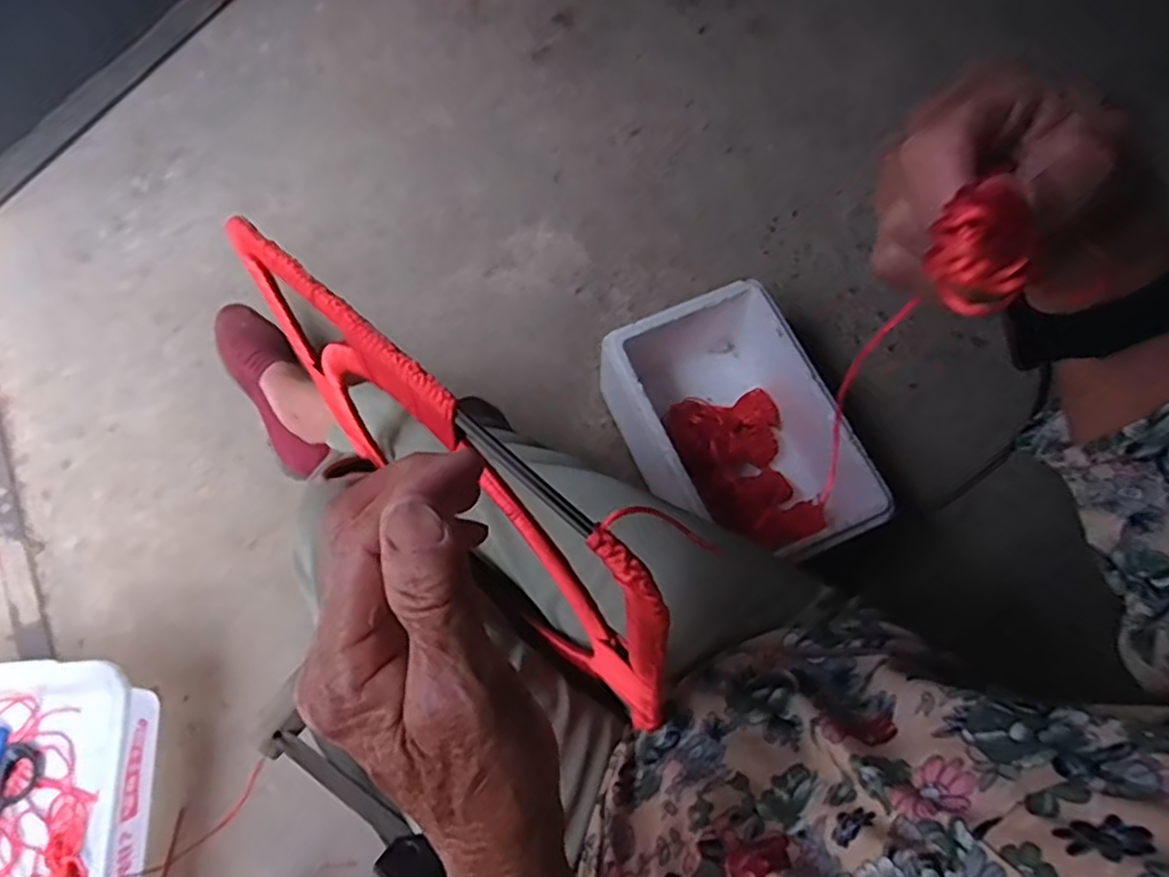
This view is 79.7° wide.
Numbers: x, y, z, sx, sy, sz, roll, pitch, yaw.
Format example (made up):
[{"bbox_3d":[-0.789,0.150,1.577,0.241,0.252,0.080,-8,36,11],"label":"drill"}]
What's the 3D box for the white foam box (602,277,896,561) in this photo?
[{"bbox_3d":[0.178,-0.004,0.863,0.214,0.139,0.344,-22,70,-10],"label":"white foam box"}]

